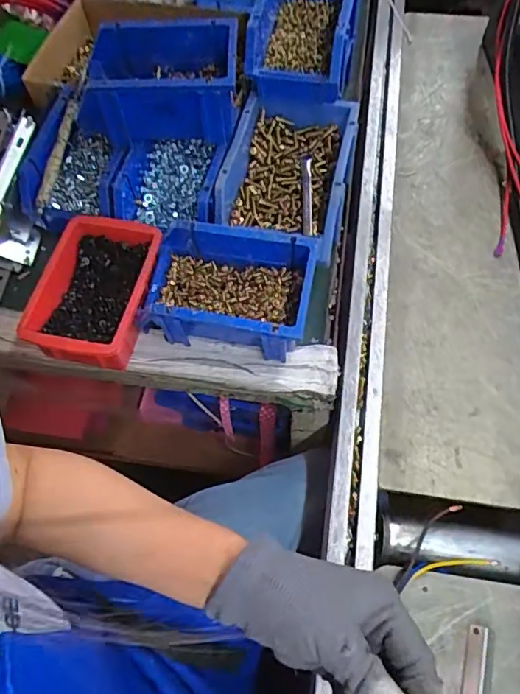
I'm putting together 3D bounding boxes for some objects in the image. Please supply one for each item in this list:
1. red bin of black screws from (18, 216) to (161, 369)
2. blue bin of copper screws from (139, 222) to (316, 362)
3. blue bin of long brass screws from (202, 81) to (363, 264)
[{"bbox_3d":[-0.162,-0.057,0.512,0.112,0.050,0.149,8,66,7],"label":"red bin of black screws"},{"bbox_3d":[-0.031,-0.053,0.497,0.156,0.070,0.103,10,66,8],"label":"blue bin of copper screws"},{"bbox_3d":[0.029,-0.181,0.543,0.132,0.058,0.187,15,67,10],"label":"blue bin of long brass screws"}]

